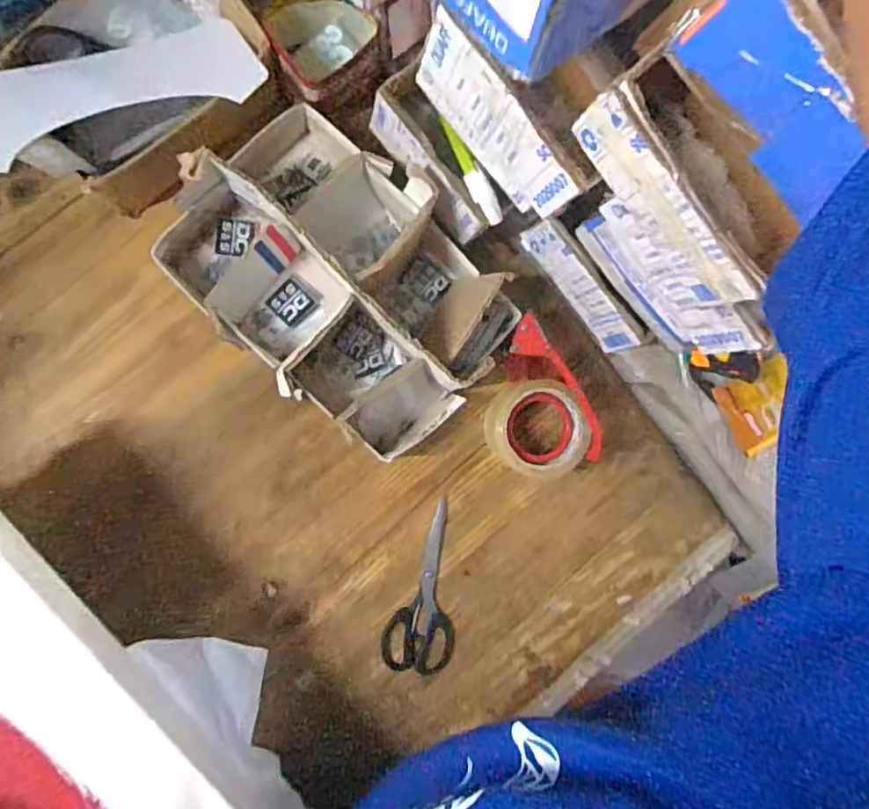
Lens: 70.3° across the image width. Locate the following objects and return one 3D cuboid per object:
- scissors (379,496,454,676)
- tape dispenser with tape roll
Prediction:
[{"bbox_3d":[-0.013,0.199,0.667,0.074,0.008,0.181,4,88,-9],"label":"scissors"},{"bbox_3d":[0.098,0.005,0.654,0.104,0.061,0.162,-35,94,-8],"label":"tape dispenser with tape roll"}]

